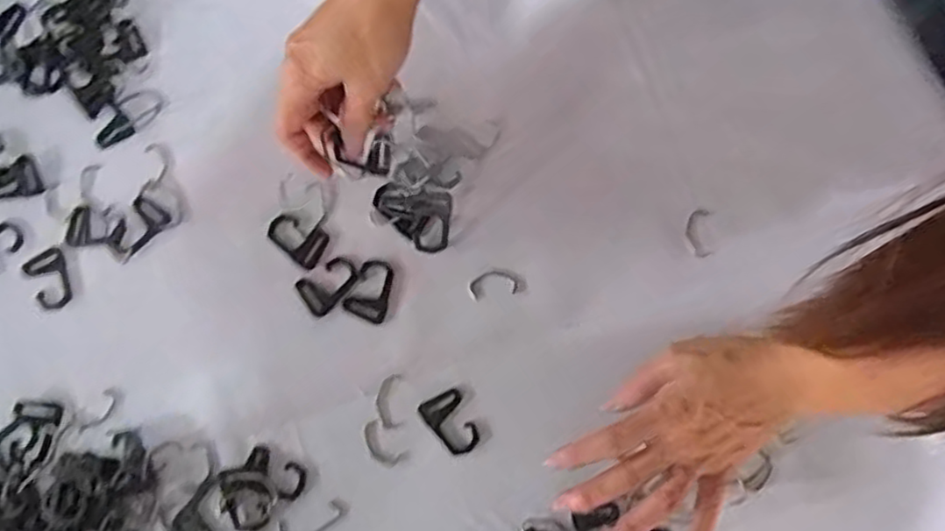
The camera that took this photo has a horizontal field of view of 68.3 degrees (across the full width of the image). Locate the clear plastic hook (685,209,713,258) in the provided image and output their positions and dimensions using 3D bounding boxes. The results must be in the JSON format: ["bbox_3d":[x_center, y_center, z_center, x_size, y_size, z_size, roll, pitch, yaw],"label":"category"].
[{"bbox_3d":[0.154,-0.022,0.476,0.016,0.004,0.033,-1,79,1],"label":"clear plastic hook"}]

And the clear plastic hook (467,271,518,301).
[{"bbox_3d":[0.014,0.012,0.474,0.034,0.004,0.018,-9,79,-1],"label":"clear plastic hook"}]

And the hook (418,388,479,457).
[{"bbox_3d":[-0.015,0.105,0.458,0.029,0.004,0.041,-26,79,-4],"label":"hook"}]

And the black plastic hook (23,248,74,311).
[{"bbox_3d":[-0.293,0.010,0.485,0.028,0.004,0.041,-30,80,-5],"label":"black plastic hook"}]

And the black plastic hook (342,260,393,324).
[{"bbox_3d":[-0.068,0.017,0.476,0.029,0.004,0.041,25,80,6],"label":"black plastic hook"}]

